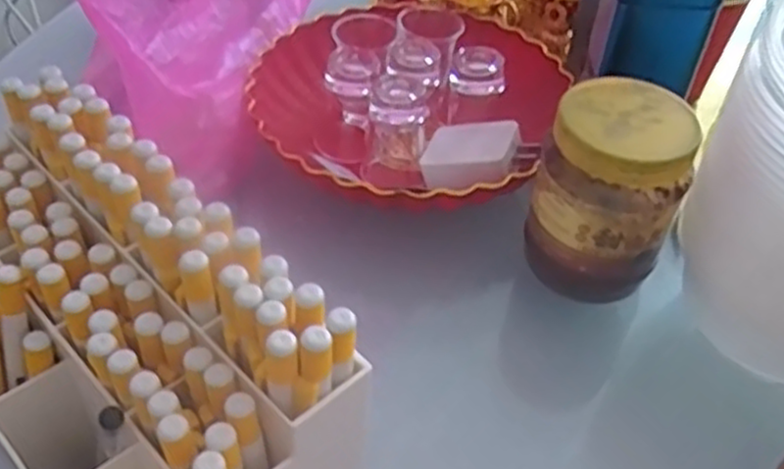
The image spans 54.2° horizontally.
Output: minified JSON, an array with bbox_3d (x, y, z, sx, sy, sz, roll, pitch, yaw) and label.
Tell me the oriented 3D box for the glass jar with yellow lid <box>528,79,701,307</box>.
[{"bbox_3d":[0.115,-0.021,0.408,0.070,0.098,0.067,2,45,-2],"label":"glass jar with yellow lid"}]

